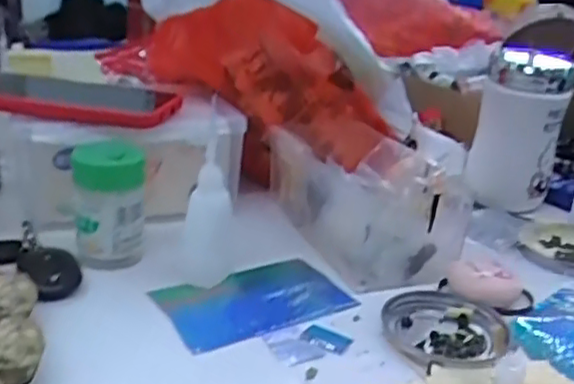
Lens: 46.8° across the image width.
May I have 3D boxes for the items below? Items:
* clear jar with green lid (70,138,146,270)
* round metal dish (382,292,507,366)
[{"bbox_3d":[-0.125,0.007,0.470,0.049,0.083,0.051,-2,23,-16],"label":"clear jar with green lid"},{"bbox_3d":[0.098,0.086,0.421,0.074,0.007,0.081,4,22,-2],"label":"round metal dish"}]

